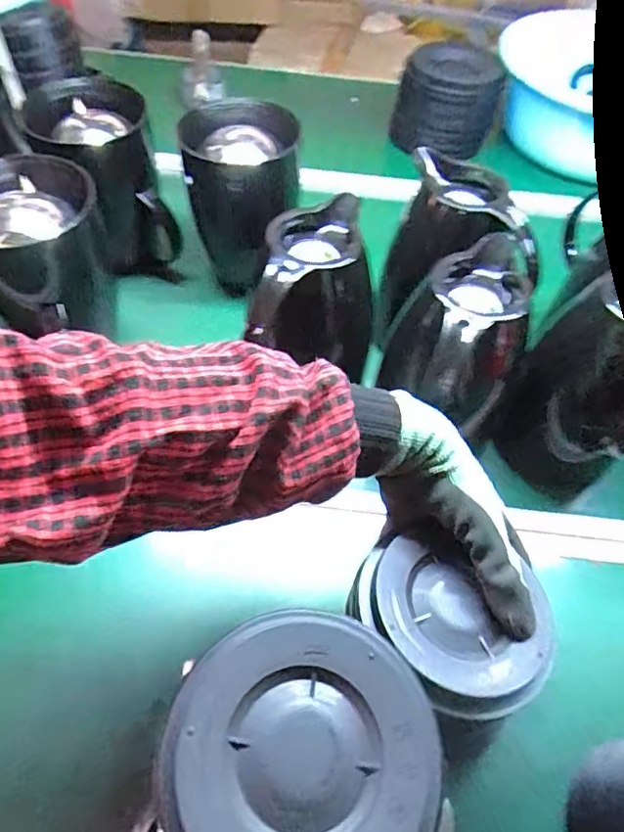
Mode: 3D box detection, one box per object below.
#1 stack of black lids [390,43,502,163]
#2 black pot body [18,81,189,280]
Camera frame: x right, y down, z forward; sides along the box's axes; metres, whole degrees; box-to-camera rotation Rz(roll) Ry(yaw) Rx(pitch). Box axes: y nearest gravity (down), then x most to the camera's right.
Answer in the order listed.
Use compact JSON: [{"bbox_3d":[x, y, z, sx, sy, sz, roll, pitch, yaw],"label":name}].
[{"bbox_3d":[0.197,-0.460,0.819,0.150,0.136,0.119,15,54,7],"label":"stack of black lids"},{"bbox_3d":[-0.234,-0.255,0.628,0.122,0.179,0.148,-22,58,-18],"label":"black pot body"}]

